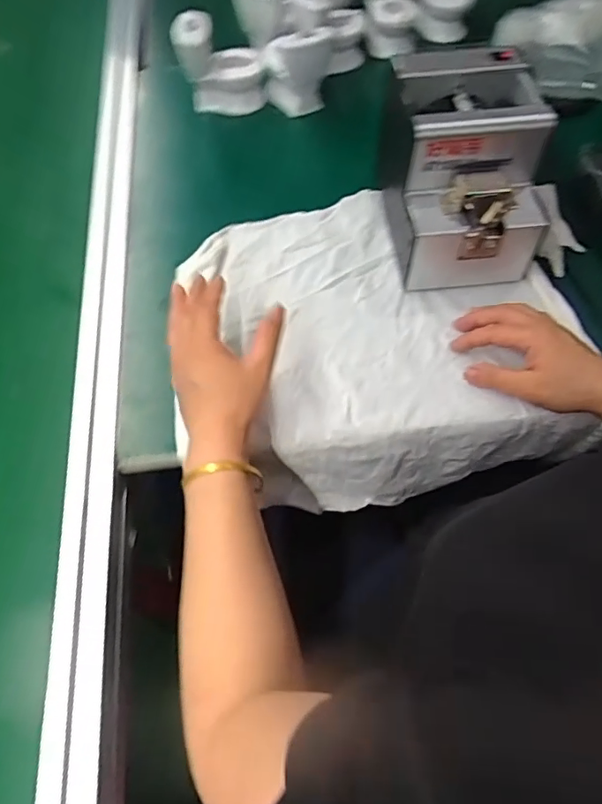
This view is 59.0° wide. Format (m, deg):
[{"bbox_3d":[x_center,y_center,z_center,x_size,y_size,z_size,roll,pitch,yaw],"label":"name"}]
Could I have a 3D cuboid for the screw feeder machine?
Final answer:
[{"bbox_3d":[0.164,-0.231,0.530,0.136,0.140,0.170,-4,61,-1],"label":"screw feeder machine"}]

